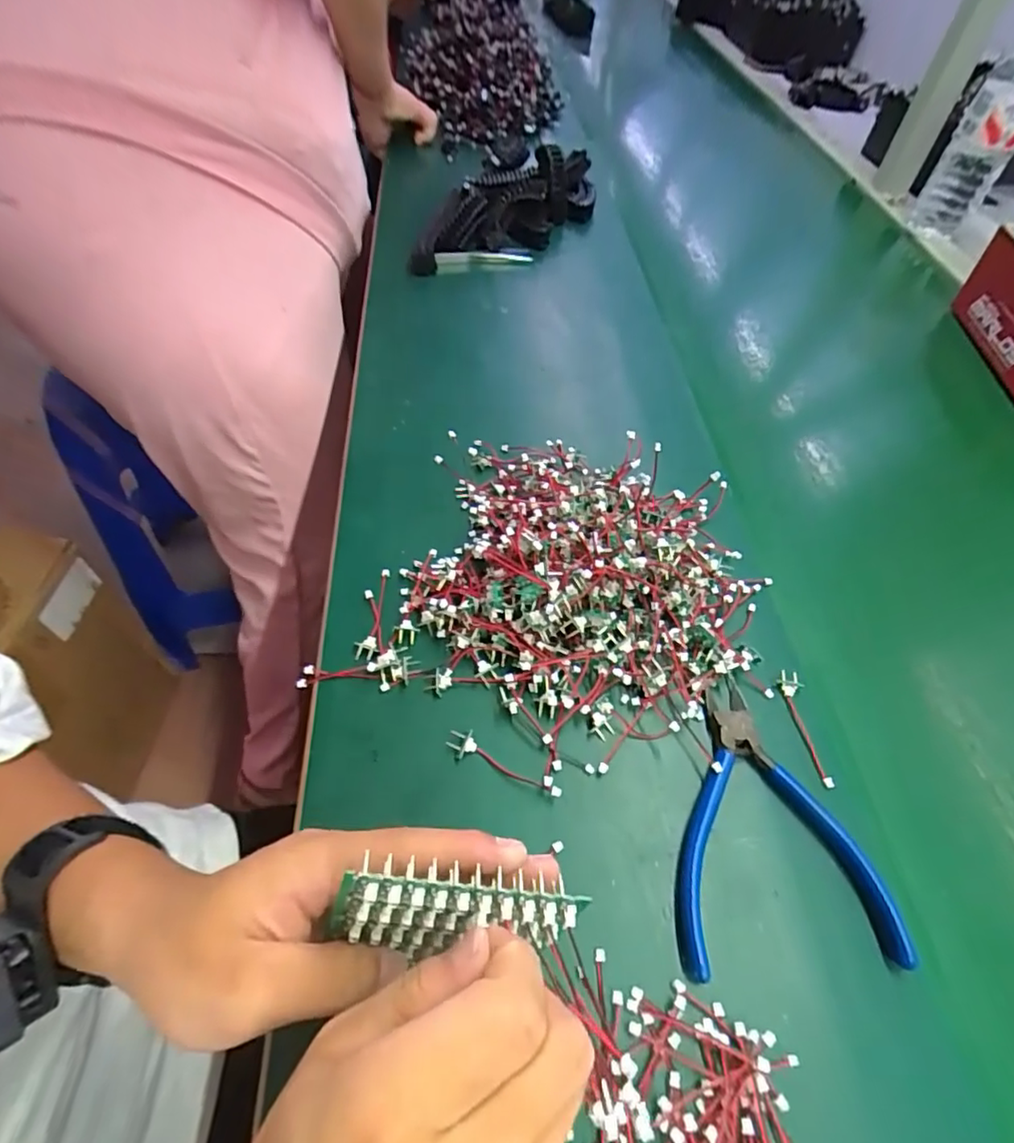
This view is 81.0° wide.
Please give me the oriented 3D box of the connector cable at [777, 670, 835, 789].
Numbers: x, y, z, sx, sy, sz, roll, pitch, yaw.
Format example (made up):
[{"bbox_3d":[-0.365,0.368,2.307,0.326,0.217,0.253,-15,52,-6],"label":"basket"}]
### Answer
[{"bbox_3d":[0.172,0.089,0.342,0.013,0.009,0.068,-3,53,-7],"label":"connector cable"}]

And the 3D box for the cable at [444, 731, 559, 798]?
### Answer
[{"bbox_3d":[-0.001,0.103,0.321,0.066,0.011,0.013,20,54,10],"label":"cable"}]

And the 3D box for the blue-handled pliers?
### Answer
[{"bbox_3d":[0.129,0.123,0.308,0.104,0.010,0.139,-1,53,-6],"label":"blue-handled pliers"}]

